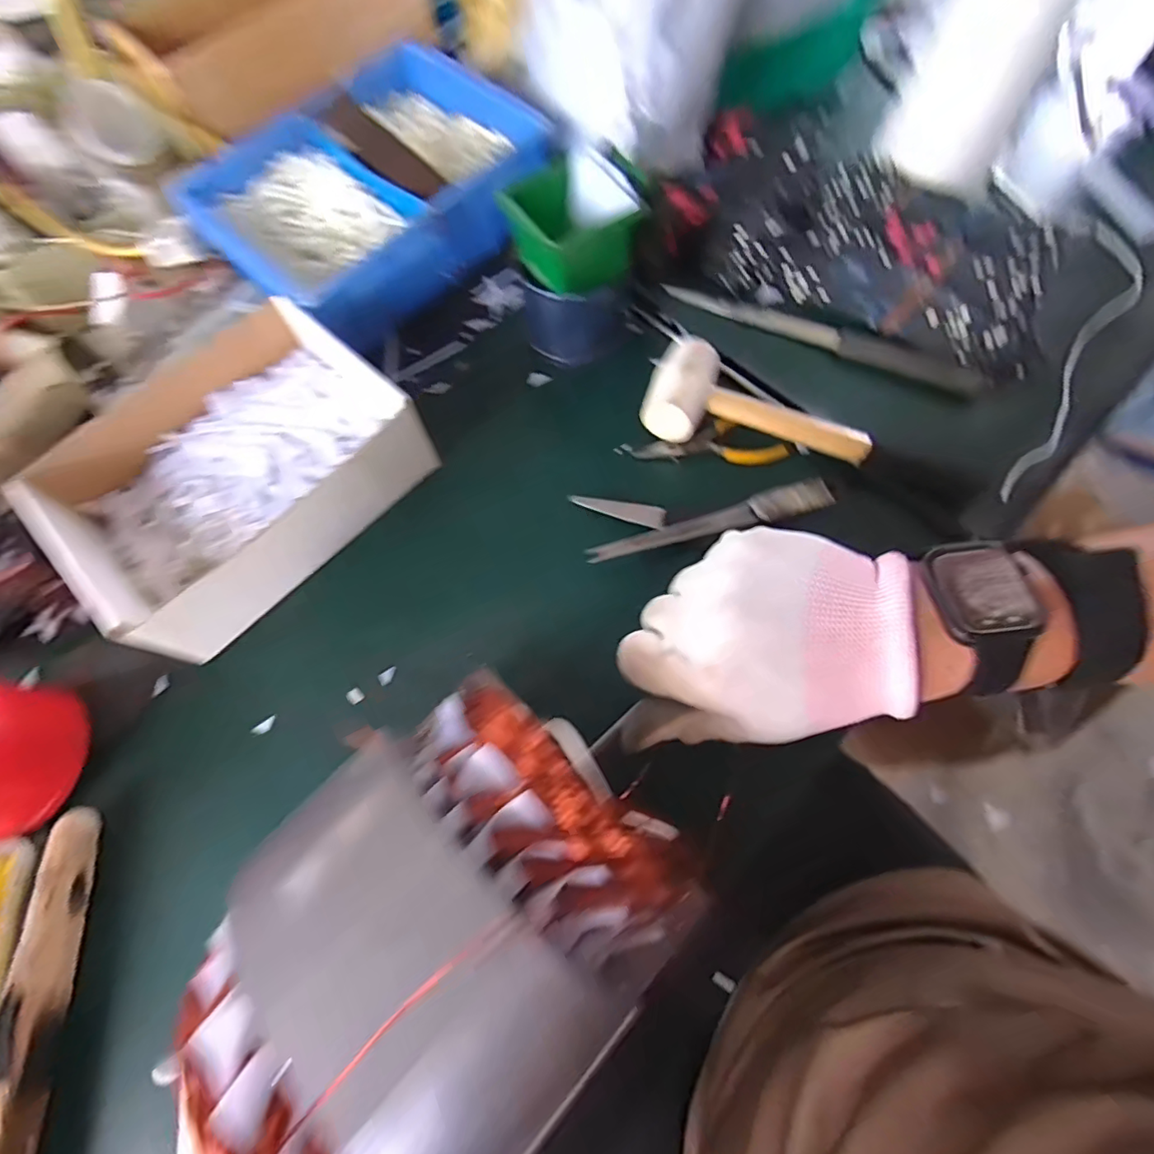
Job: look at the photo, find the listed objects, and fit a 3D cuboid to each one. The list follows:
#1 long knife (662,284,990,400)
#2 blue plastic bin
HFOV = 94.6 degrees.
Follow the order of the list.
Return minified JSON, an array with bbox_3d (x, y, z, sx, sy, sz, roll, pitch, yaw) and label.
[{"bbox_3d":[0.216,-0.217,0.480,0.279,0.022,0.030,25,72,12],"label":"long knife"},{"bbox_3d":[-0.196,-0.369,0.514,0.231,0.081,0.299,35,74,15],"label":"blue plastic bin"}]

